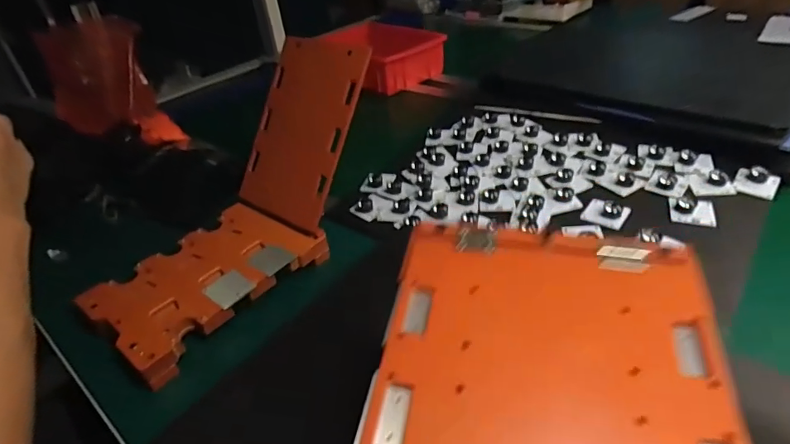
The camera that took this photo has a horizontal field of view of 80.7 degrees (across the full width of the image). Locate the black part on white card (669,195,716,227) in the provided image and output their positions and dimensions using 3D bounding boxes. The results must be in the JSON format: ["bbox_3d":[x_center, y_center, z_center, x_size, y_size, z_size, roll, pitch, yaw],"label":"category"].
[{"bbox_3d":[0.368,-0.017,0.574,0.048,0.019,0.047,10,39,22],"label":"black part on white card"}]

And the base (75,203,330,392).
[{"bbox_3d":[-0.226,0.064,0.559,0.160,0.031,0.238,21,44,33],"label":"base"}]

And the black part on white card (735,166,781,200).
[{"bbox_3d":[0.465,-0.053,0.596,0.045,0.013,0.054,21,44,34],"label":"black part on white card"}]

